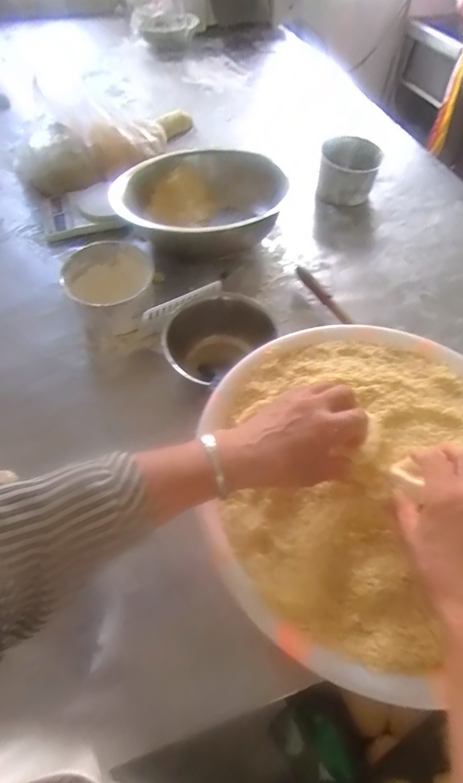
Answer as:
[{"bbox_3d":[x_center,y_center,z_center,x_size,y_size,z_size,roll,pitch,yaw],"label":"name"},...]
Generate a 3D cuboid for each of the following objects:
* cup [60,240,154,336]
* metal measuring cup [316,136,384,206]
[{"bbox_3d":[-0.211,-0.184,0.702,0.135,0.073,0.152,-21,61,-15],"label":"cup"},{"bbox_3d":[0.261,-0.488,0.899,0.129,0.115,0.116,17,58,8],"label":"metal measuring cup"}]

